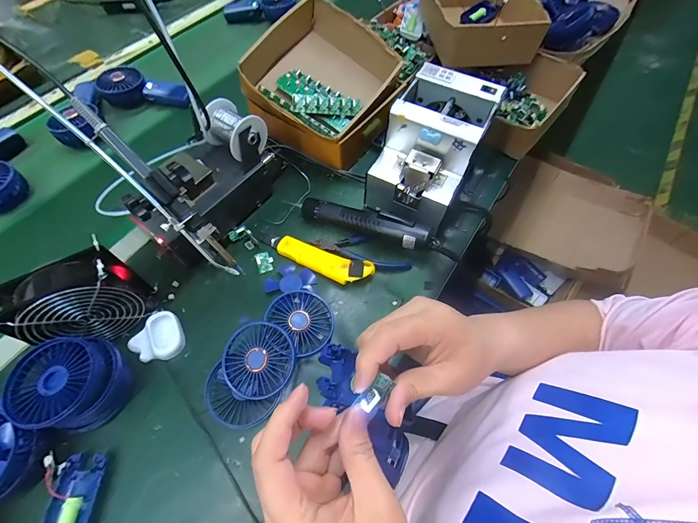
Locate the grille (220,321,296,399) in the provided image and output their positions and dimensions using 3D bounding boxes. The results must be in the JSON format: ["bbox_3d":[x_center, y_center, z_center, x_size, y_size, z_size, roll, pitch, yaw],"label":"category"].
[{"bbox_3d":[-0.107,0.116,0.384,0.082,0.014,0.083,-2,72,5],"label":"grille"}]

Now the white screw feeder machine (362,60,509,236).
[{"bbox_3d":[0.111,-0.151,0.475,0.123,0.151,0.195,23,63,13],"label":"white screw feeder machine"}]

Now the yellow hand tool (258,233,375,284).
[{"bbox_3d":[-0.053,-0.005,0.467,0.176,0.022,0.040,18,62,11],"label":"yellow hand tool"}]

